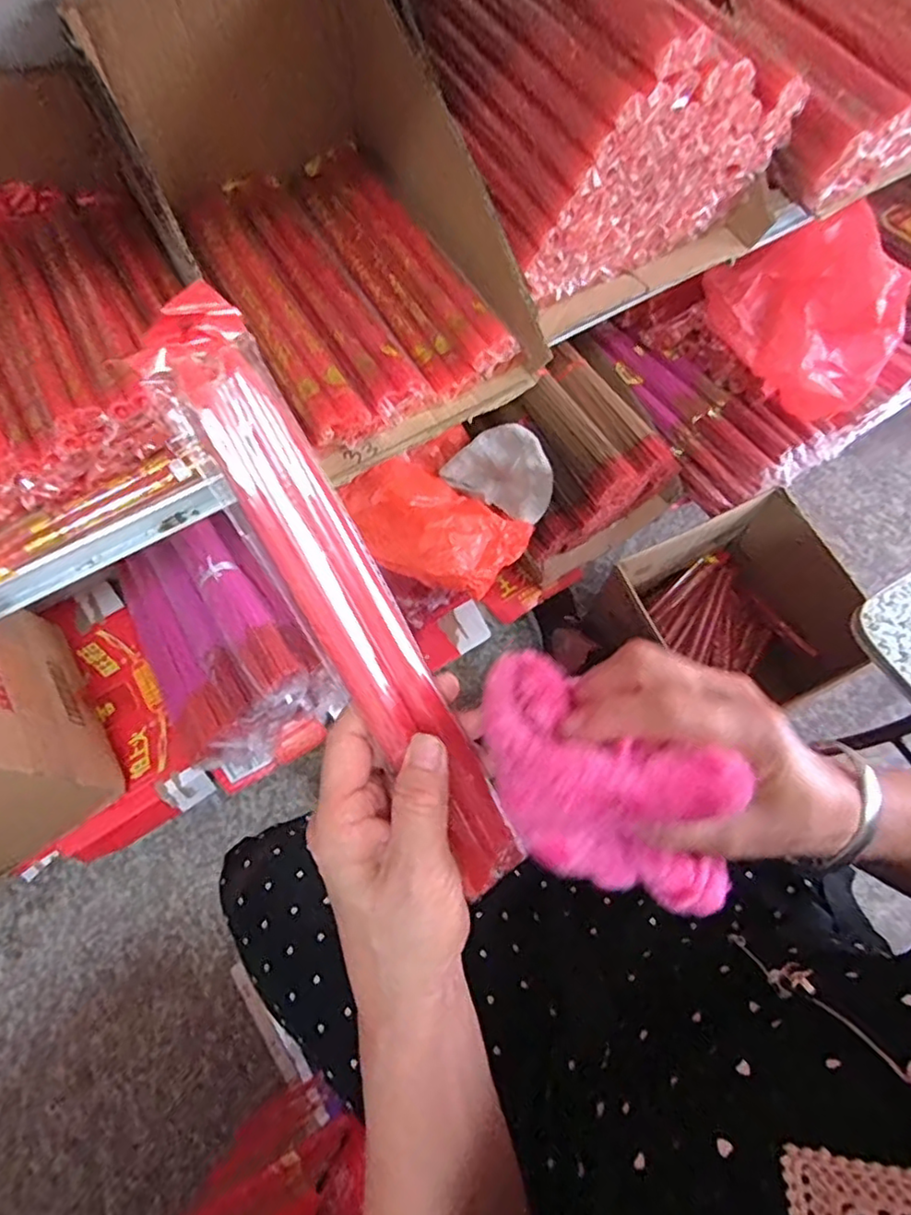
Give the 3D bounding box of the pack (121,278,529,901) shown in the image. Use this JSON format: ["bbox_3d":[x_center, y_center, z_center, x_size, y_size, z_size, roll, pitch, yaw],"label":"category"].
[{"bbox_3d":[-0.039,0.007,0.257,0.038,0.017,0.269,-32,106,-13],"label":"pack"}]

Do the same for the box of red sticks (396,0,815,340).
[{"bbox_3d":[0.117,-0.511,0.619,0.304,0.223,0.334,-32,72,-12],"label":"box of red sticks"}]

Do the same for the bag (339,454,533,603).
[{"bbox_3d":[-0.033,-0.122,0.924,0.246,0.082,0.205,33,72,12],"label":"bag"}]

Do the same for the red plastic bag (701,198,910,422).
[{"bbox_3d":[0.573,-0.464,0.998,0.273,0.180,0.270,-27,71,-11],"label":"red plastic bag"}]

